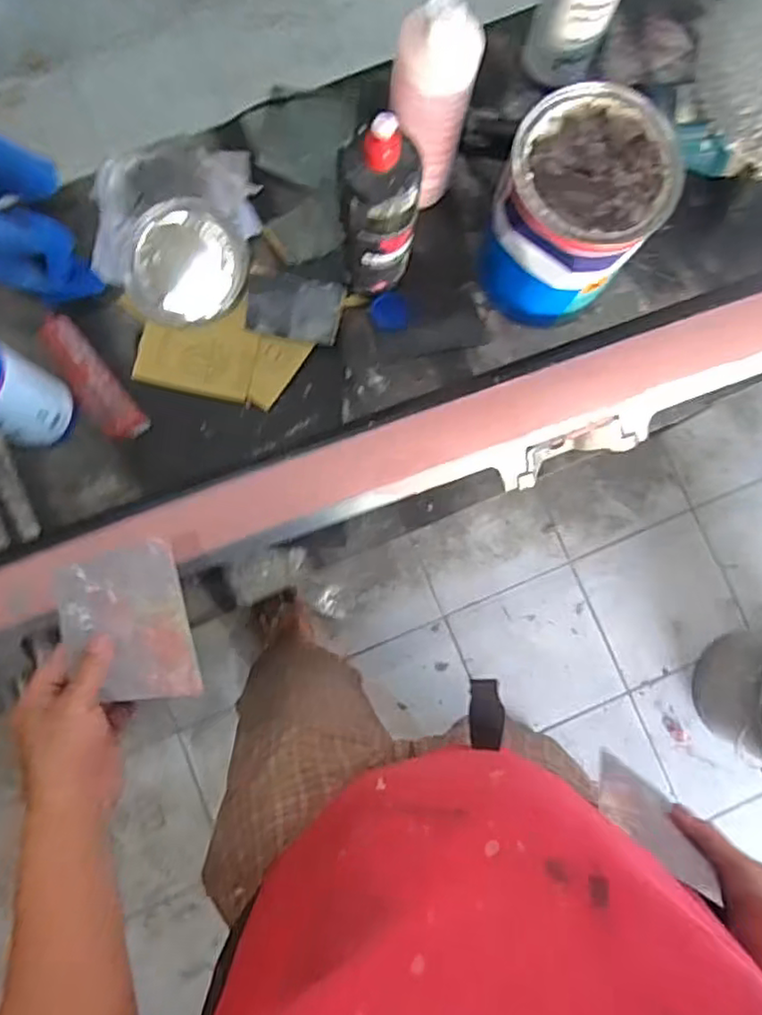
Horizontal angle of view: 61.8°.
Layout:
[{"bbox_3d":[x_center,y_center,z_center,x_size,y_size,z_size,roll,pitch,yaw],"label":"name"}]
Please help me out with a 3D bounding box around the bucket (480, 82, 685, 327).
[{"bbox_3d":[0.209,-0.325,0.698,0.159,0.173,0.173,0,84,-2],"label":"bucket"}]

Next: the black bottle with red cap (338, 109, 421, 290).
[{"bbox_3d":[-0.002,-0.303,0.661,0.081,0.229,0.073,2,84,-2],"label":"black bottle with red cap"}]

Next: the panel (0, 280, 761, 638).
[{"bbox_3d":[0.114,-0.085,0.744,1.596,0.068,0.135,-20,85,-4],"label":"panel"}]

